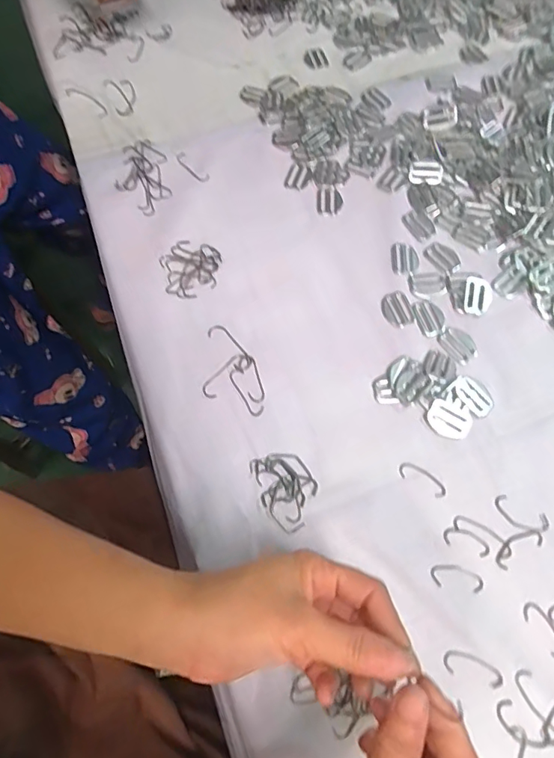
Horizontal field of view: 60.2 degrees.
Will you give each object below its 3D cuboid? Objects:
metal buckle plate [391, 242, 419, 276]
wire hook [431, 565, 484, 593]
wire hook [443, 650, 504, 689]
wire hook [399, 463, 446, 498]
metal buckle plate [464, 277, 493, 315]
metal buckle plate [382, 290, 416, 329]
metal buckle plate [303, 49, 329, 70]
[{"bbox_3d":[0.116,-0.109,0.430,0.024,0.004,0.033,-1,69,-1],"label":"metal buckle plate"},{"bbox_3d":[0.126,0.139,0.332,0.036,0.004,0.016,9,69,3],"label":"wire hook"},{"bbox_3d":[0.129,0.190,0.314,0.039,0.004,0.015,17,70,6],"label":"wire hook"},{"bbox_3d":[0.110,0.075,0.359,0.038,0.004,0.014,30,72,11],"label":"wire hook"},{"bbox_3d":[0.178,-0.073,0.420,0.025,0.005,0.037,12,69,4],"label":"metal buckle plate"},{"bbox_3d":[0.104,-0.060,0.411,0.025,0.004,0.033,-13,69,-5],"label":"metal buckle plate"},{"bbox_3d":[0.042,-0.352,0.524,0.026,0.004,0.031,-10,69,-4],"label":"metal buckle plate"}]

